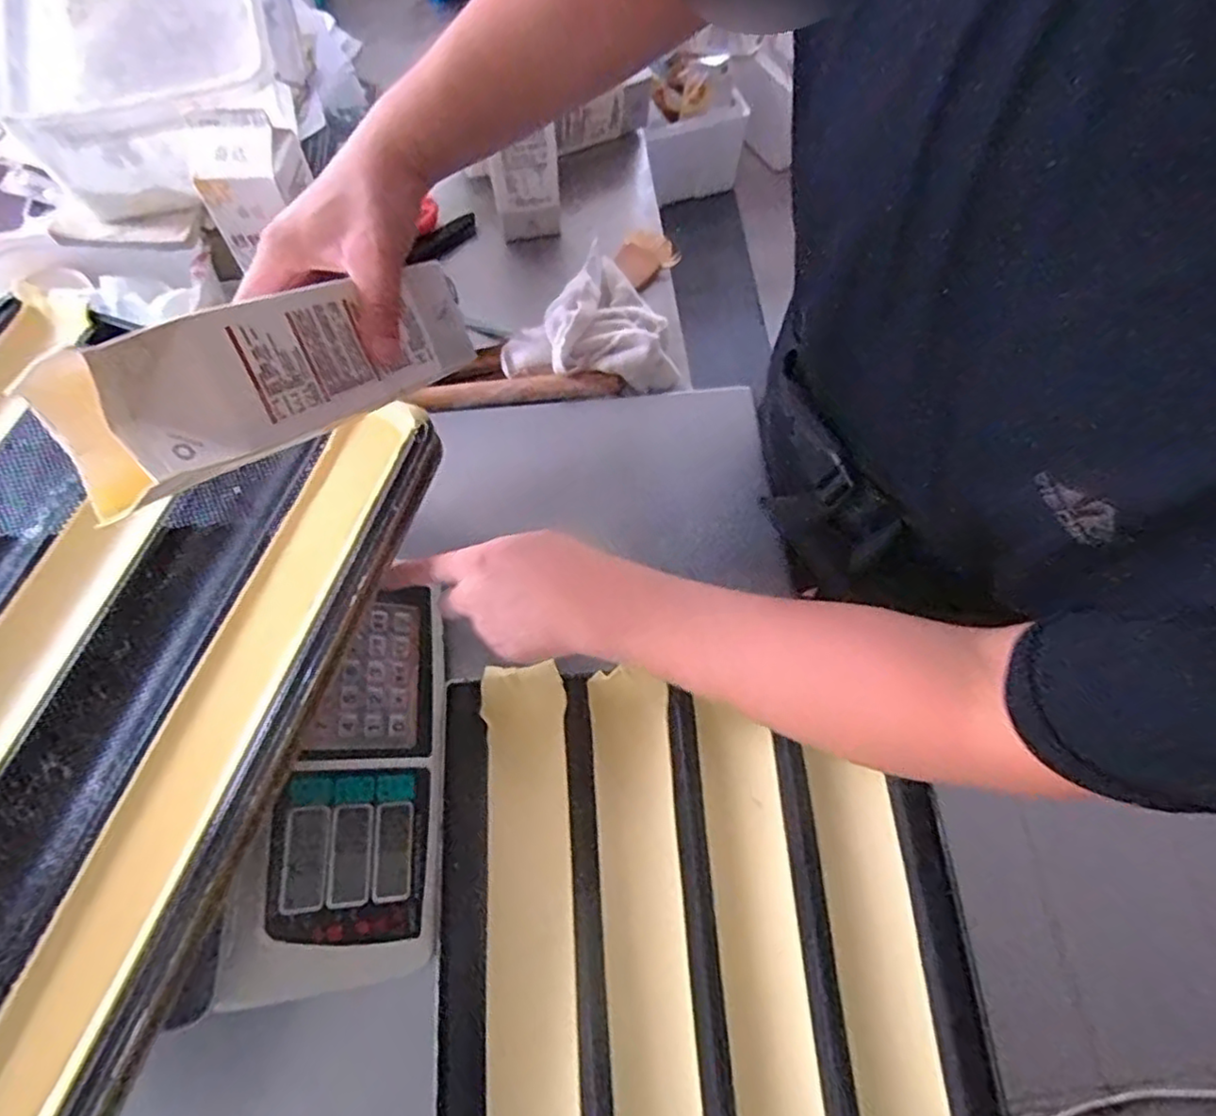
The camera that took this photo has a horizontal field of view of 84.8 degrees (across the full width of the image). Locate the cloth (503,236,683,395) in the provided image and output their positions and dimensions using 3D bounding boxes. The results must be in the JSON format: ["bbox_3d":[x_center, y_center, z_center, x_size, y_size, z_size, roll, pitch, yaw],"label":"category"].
[{"bbox_3d":[-0.014,-0.257,0.709,0.184,0.061,0.142,4,69,0],"label":"cloth"}]

